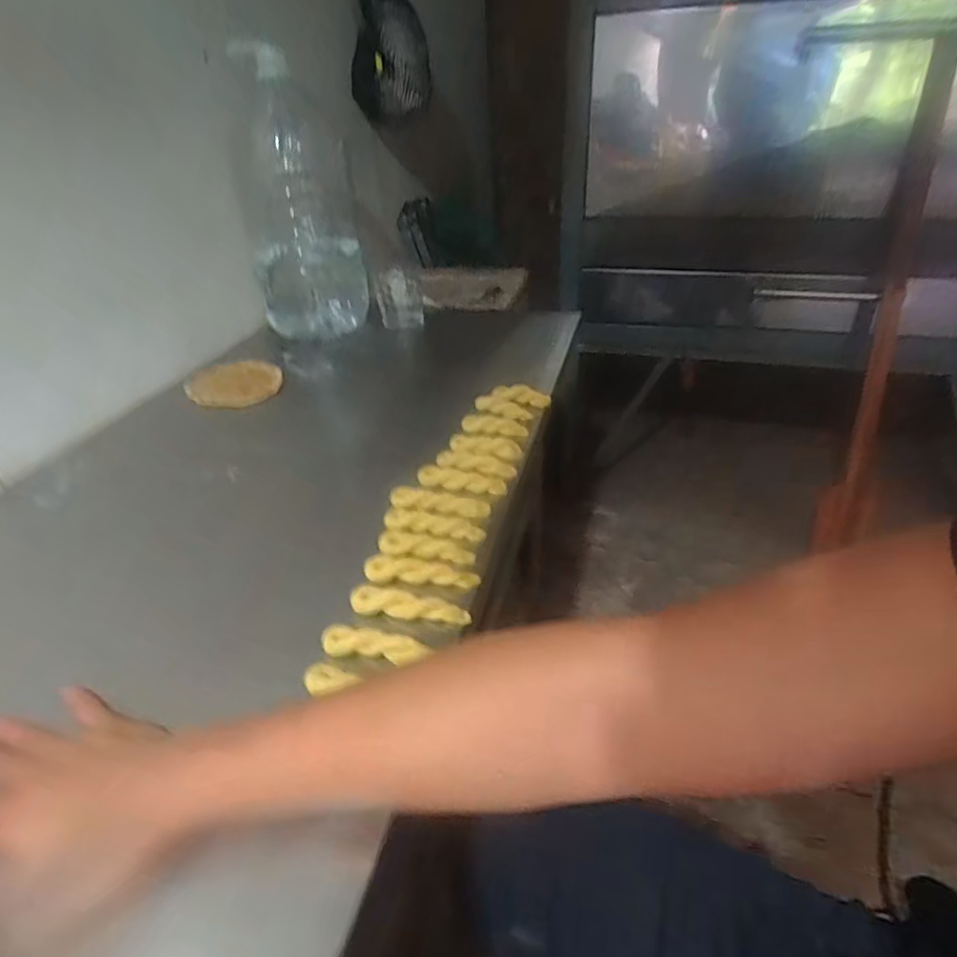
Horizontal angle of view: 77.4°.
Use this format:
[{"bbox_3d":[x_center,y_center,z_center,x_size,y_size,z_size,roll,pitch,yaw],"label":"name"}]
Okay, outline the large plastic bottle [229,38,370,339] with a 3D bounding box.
[{"bbox_3d":[-0.304,-0.459,1.010,0.178,0.421,0.177,-12,34,-11],"label":"large plastic bottle"}]

